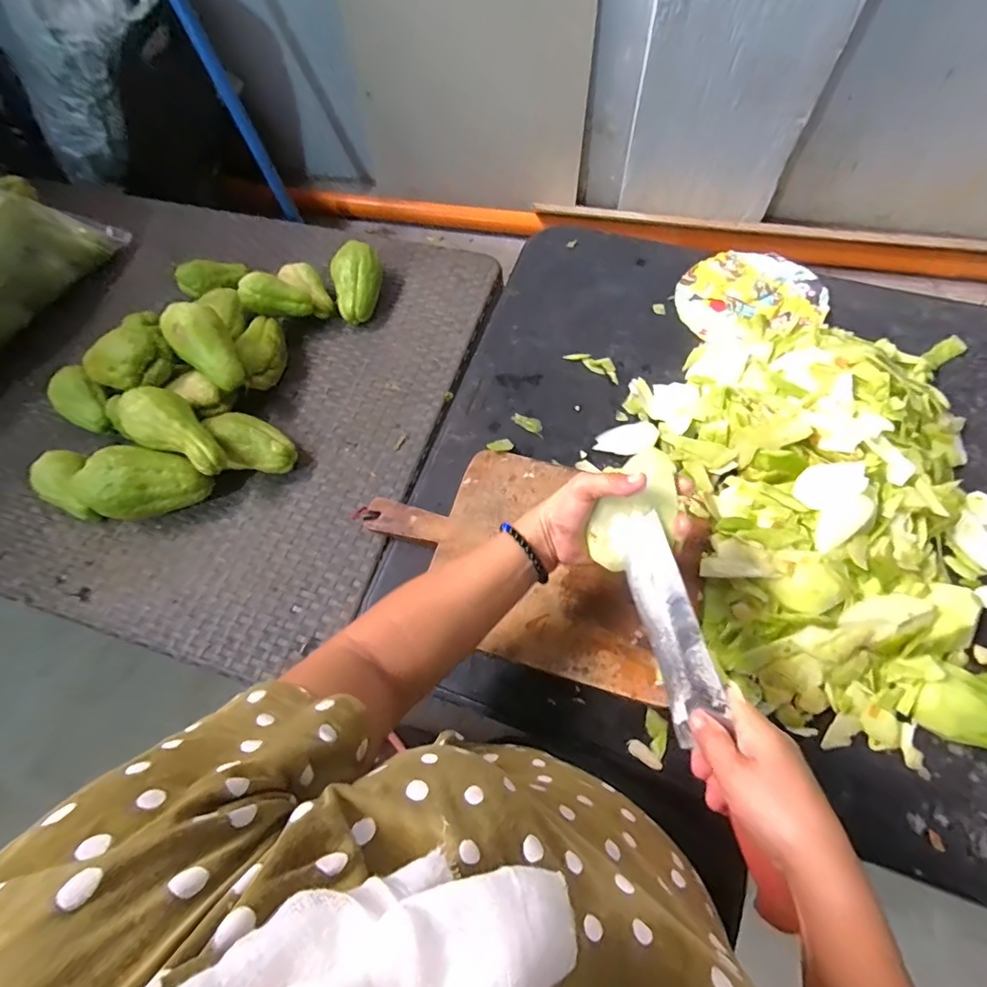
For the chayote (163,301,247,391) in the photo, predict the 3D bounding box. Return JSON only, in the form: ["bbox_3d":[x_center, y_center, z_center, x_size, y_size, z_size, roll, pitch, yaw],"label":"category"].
[{"bbox_3d":[-0.391,-0.201,0.666,0.068,0.124,0.060,-28,23,0],"label":"chayote"}]

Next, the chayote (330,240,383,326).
[{"bbox_3d":[-0.212,-0.331,0.775,0.078,0.069,0.120,-13,64,-3],"label":"chayote"}]

